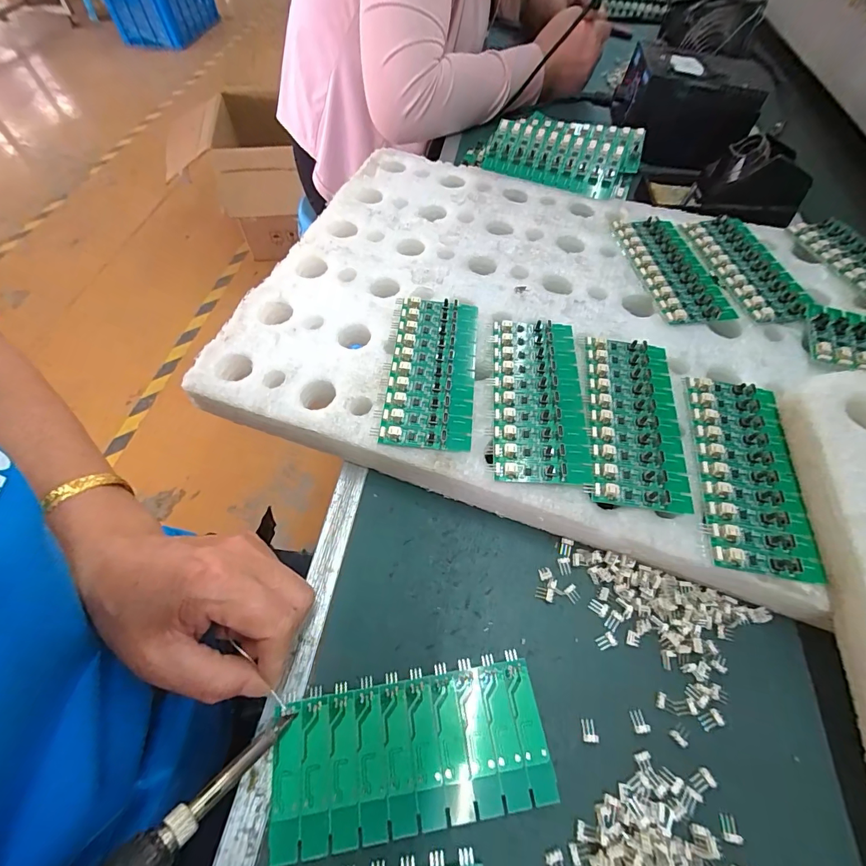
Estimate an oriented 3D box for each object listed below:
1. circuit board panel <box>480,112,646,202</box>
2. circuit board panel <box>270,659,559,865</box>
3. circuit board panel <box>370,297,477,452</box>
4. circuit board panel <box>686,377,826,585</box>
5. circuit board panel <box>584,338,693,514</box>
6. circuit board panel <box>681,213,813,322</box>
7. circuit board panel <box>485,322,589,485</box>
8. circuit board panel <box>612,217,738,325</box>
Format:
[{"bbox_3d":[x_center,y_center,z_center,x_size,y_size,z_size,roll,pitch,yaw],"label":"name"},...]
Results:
[{"bbox_3d":[0.141,-0.311,0.460,0.162,0.026,0.092,20,86,12],"label":"circuit board panel"},{"bbox_3d":[-0.011,0.166,0.217,0.137,0.012,0.061,-8,59,-5],"label":"circuit board panel"},{"bbox_3d":[-0.001,-0.051,0.312,0.064,0.008,0.138,6,59,4],"label":"circuit board panel"},{"bbox_3d":[0.207,0.022,0.272,0.060,0.005,0.137,9,59,6],"label":"circuit board panel"},{"bbox_3d":[0.142,-0.013,0.292,0.062,0.004,0.136,8,59,5],"label":"circuit board panel"},{"bbox_3d":[0.285,-0.153,0.378,0.068,0.007,0.140,-8,59,-4],"label":"circuit board panel"},{"bbox_3d":[0.074,-0.029,0.300,0.060,0.007,0.137,4,59,3],"label":"circuit board panel"},{"bbox_3d":[0.216,-0.151,0.378,0.061,0.008,0.135,-7,59,-4],"label":"circuit board panel"}]

